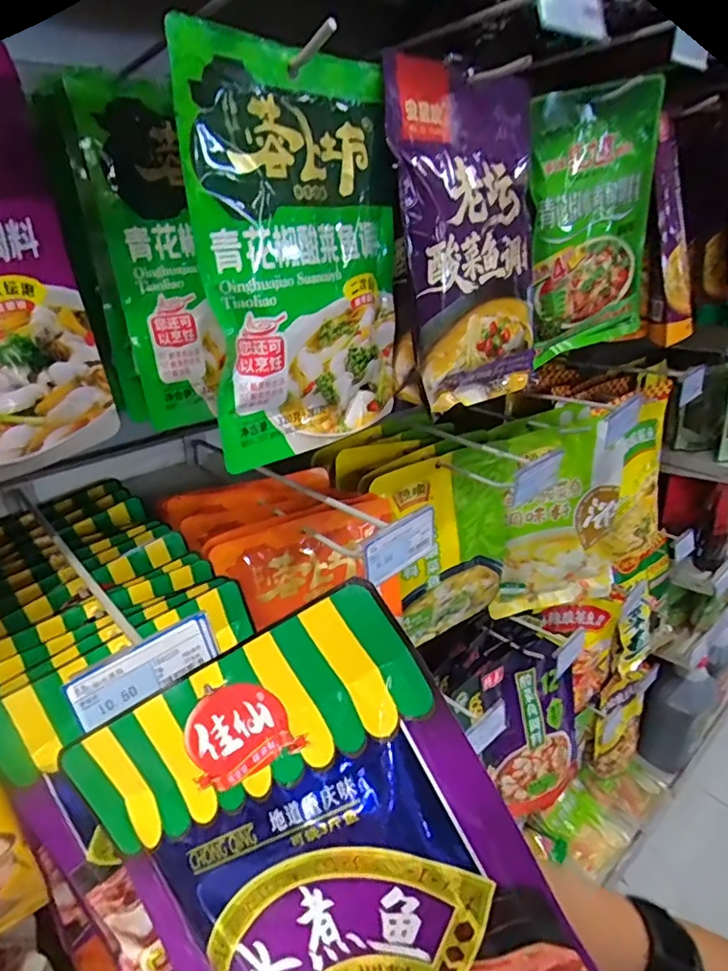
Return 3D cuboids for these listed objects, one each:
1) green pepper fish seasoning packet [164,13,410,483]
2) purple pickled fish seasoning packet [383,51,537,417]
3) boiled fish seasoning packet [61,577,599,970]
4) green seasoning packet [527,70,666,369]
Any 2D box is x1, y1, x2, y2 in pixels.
[{"bbox_3d":[-0.032,-0.155,0.393,0.030,0.247,0.187,17,33,31],"label":"green pepper fish seasoning packet"},{"bbox_3d":[0.112,-0.217,0.500,0.024,0.270,0.206,11,31,44],"label":"purple pickled fish seasoning packet"},{"bbox_3d":[-0.011,0.186,0.230,0.179,0.243,0.018,-33,-10,15],"label":"boiled fish seasoning packet"},{"bbox_3d":[0.259,-0.288,0.621,0.210,0.266,0.042,-28,33,-23],"label":"green seasoning packet"}]

